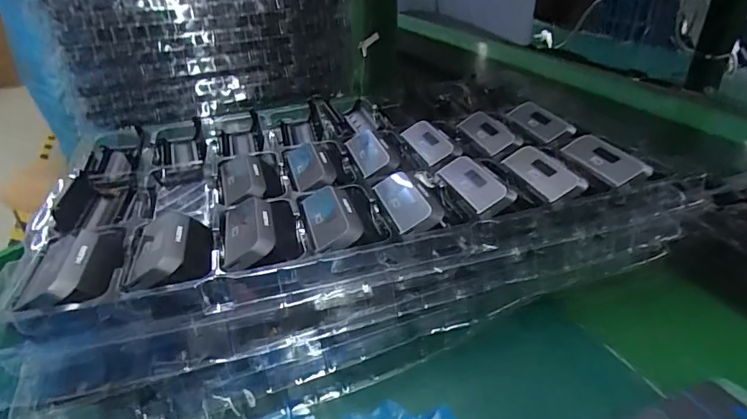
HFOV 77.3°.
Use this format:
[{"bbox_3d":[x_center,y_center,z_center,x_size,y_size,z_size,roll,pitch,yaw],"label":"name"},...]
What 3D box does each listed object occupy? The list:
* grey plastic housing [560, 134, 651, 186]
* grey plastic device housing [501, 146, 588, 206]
[{"bbox_3d":[0.188,-0.044,0.387,0.034,0.013,0.074,-11,35,-14],"label":"grey plastic housing"},{"bbox_3d":[0.134,-0.029,0.377,0.030,0.018,0.078,-43,33,7],"label":"grey plastic device housing"}]

